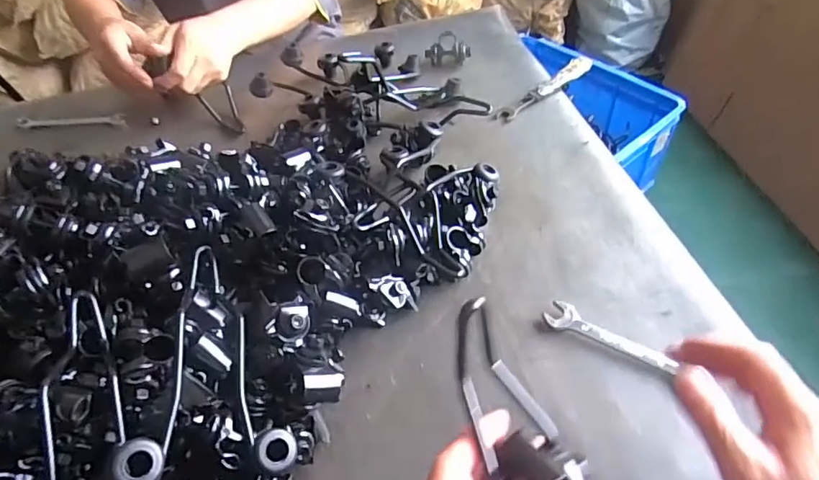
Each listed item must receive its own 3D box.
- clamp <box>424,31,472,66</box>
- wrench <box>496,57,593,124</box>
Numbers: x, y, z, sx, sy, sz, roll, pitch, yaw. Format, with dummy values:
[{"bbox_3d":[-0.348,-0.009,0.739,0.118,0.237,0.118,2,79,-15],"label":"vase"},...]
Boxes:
[{"bbox_3d":[0.058,-0.287,0.783,0.068,0.044,0.026,-2,50,5],"label":"clamp"},{"bbox_3d":[0.194,-0.212,0.726,0.171,0.022,0.023,-33,54,-20],"label":"wrench"}]

